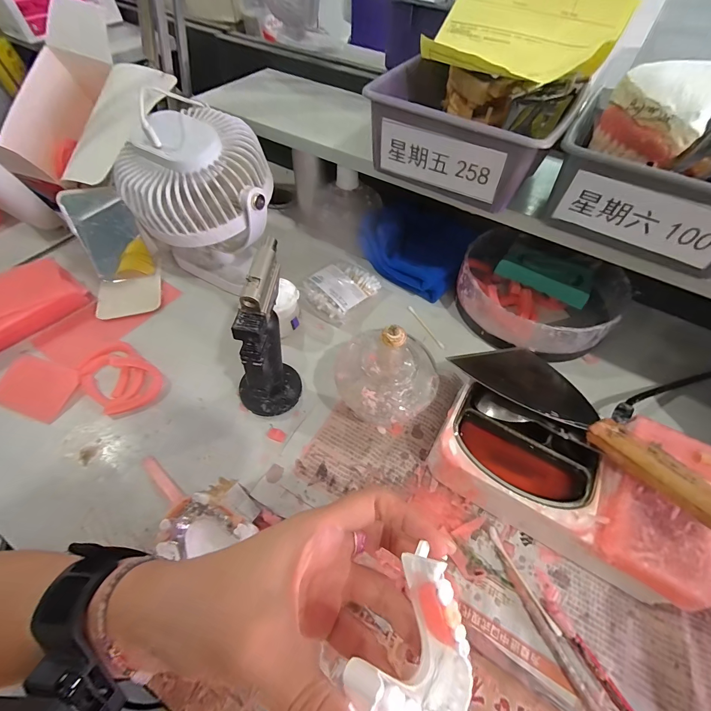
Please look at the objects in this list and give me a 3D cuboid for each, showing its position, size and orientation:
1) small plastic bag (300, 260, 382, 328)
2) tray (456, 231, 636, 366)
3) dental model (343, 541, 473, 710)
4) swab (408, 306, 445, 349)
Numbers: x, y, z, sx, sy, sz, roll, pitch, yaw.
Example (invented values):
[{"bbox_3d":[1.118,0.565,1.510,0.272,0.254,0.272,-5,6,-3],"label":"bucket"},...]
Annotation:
[{"bbox_3d":[-0.018,-0.082,0.406,0.067,0.024,0.085,35,61,19],"label":"small plastic bag"},{"bbox_3d":[0.214,-0.082,0.404,0.170,0.055,0.186,1,56,-2],"label":"tray"},{"bbox_3d":[0.027,0.133,0.150,0.063,0.027,0.051,-42,103,-42],"label":"dental model"},{"bbox_3d":[0.084,-0.035,0.397,0.006,0.004,0.071,-22,60,-17],"label":"swab"}]

